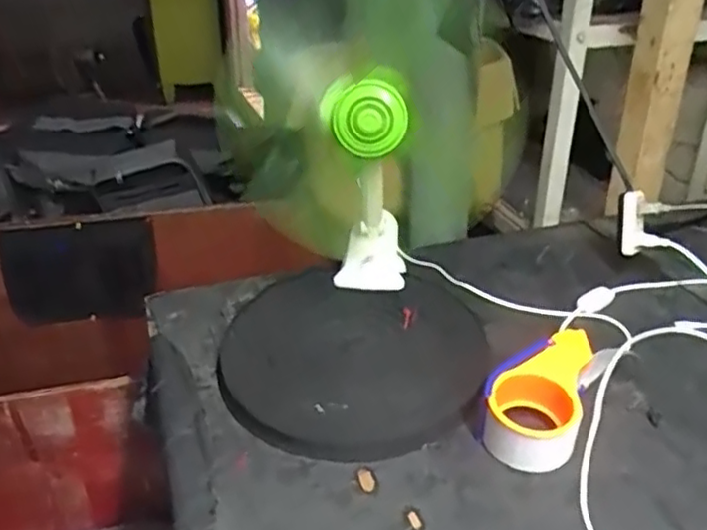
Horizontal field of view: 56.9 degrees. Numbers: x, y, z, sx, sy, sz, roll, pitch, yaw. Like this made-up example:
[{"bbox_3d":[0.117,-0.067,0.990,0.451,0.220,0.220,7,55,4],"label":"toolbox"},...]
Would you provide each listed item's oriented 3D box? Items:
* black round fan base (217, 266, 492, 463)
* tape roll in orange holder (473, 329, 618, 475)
[{"bbox_3d":[0.003,0.089,0.689,0.260,0.045,0.264,0,29,0],"label":"black round fan base"},{"bbox_3d":[0.183,0.119,0.615,0.086,0.057,0.162,19,34,32],"label":"tape roll in orange holder"}]

